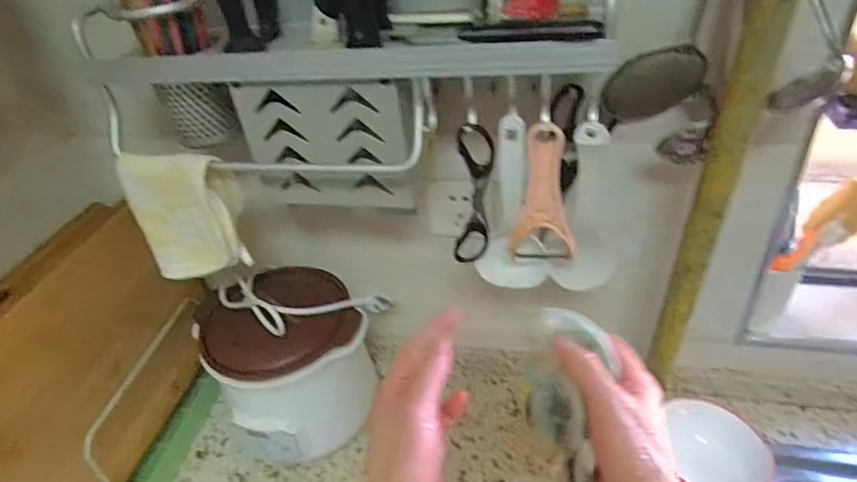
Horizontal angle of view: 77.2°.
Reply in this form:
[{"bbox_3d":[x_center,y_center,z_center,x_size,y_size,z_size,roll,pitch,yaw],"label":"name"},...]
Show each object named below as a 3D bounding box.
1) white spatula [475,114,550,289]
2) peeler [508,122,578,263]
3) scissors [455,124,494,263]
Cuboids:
[{"bbox_3d":[0.080,-0.028,0.514,0.067,0.187,0.017,8,40,18],"label":"white spatula"},{"bbox_3d":[0.107,-0.039,0.492,0.061,0.148,0.020,6,39,16],"label":"peeler"},{"bbox_3d":[0.043,-0.040,0.515,0.040,0.148,0.014,-3,37,6],"label":"scissors"}]

